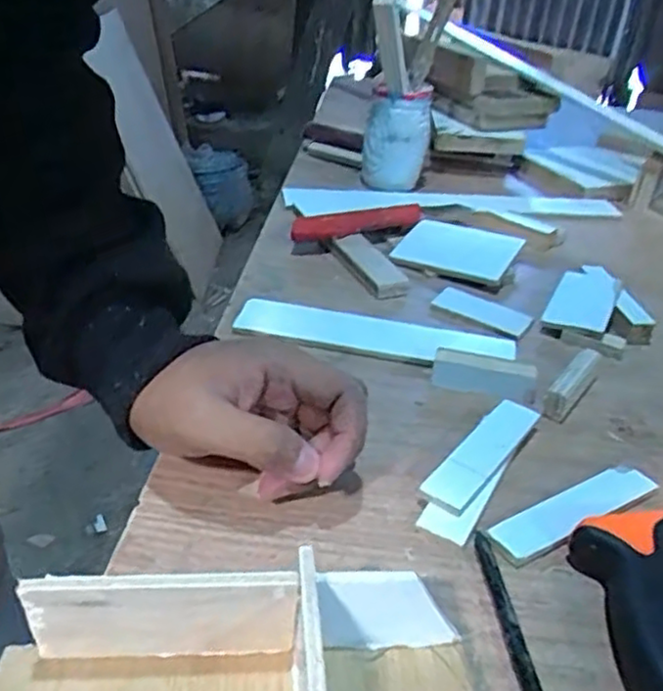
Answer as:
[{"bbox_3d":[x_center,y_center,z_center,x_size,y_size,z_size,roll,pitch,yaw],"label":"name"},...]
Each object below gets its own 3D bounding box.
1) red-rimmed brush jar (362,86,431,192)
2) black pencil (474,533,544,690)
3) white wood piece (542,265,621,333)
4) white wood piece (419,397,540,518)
[{"bbox_3d":[0.069,-0.214,0.739,0.065,0.100,0.051,9,33,4],"label":"red-rimmed brush jar"},{"bbox_3d":[0.074,0.116,0.292,0.008,0.009,0.100,2,33,-7],"label":"black pencil"},{"bbox_3d":[0.190,-0.035,0.536,0.043,0.015,0.091,20,35,20],"label":"white wood piece"},{"bbox_3d":[0.080,0.057,0.381,0.024,0.005,0.097,25,37,27],"label":"white wood piece"}]

